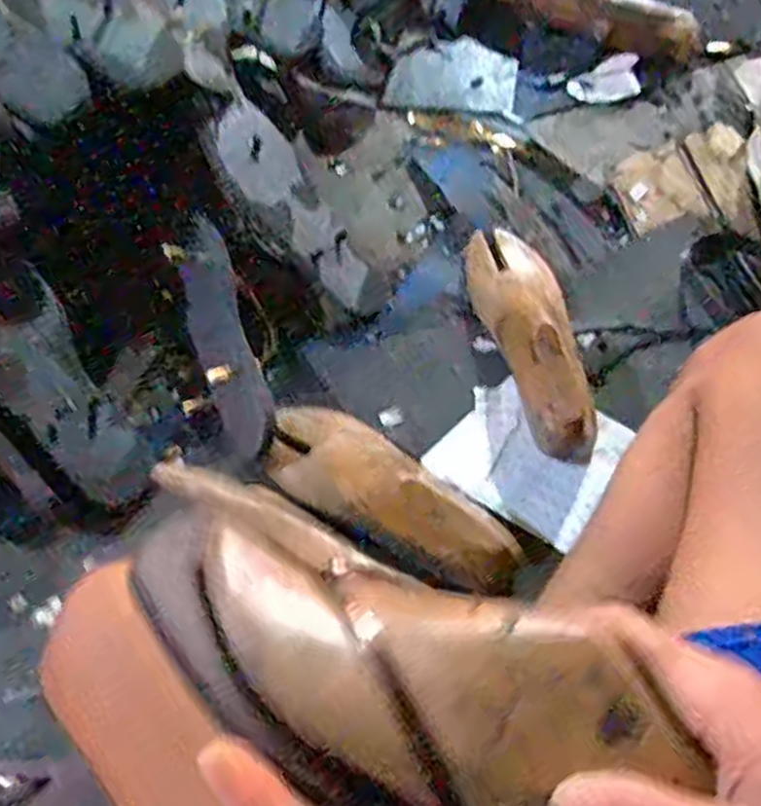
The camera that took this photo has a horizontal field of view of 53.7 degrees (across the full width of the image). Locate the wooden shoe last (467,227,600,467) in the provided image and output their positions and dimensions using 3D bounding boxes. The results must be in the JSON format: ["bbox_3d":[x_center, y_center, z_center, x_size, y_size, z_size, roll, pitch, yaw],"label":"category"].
[{"bbox_3d":[0.135,-0.066,0.649,0.077,0.079,0.227,-13,69,-3],"label":"wooden shoe last"}]

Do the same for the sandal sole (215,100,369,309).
[{"bbox_3d":[-0.080,-0.185,0.704,0.071,0.014,0.208,-37,93,-32],"label":"sandal sole"}]

